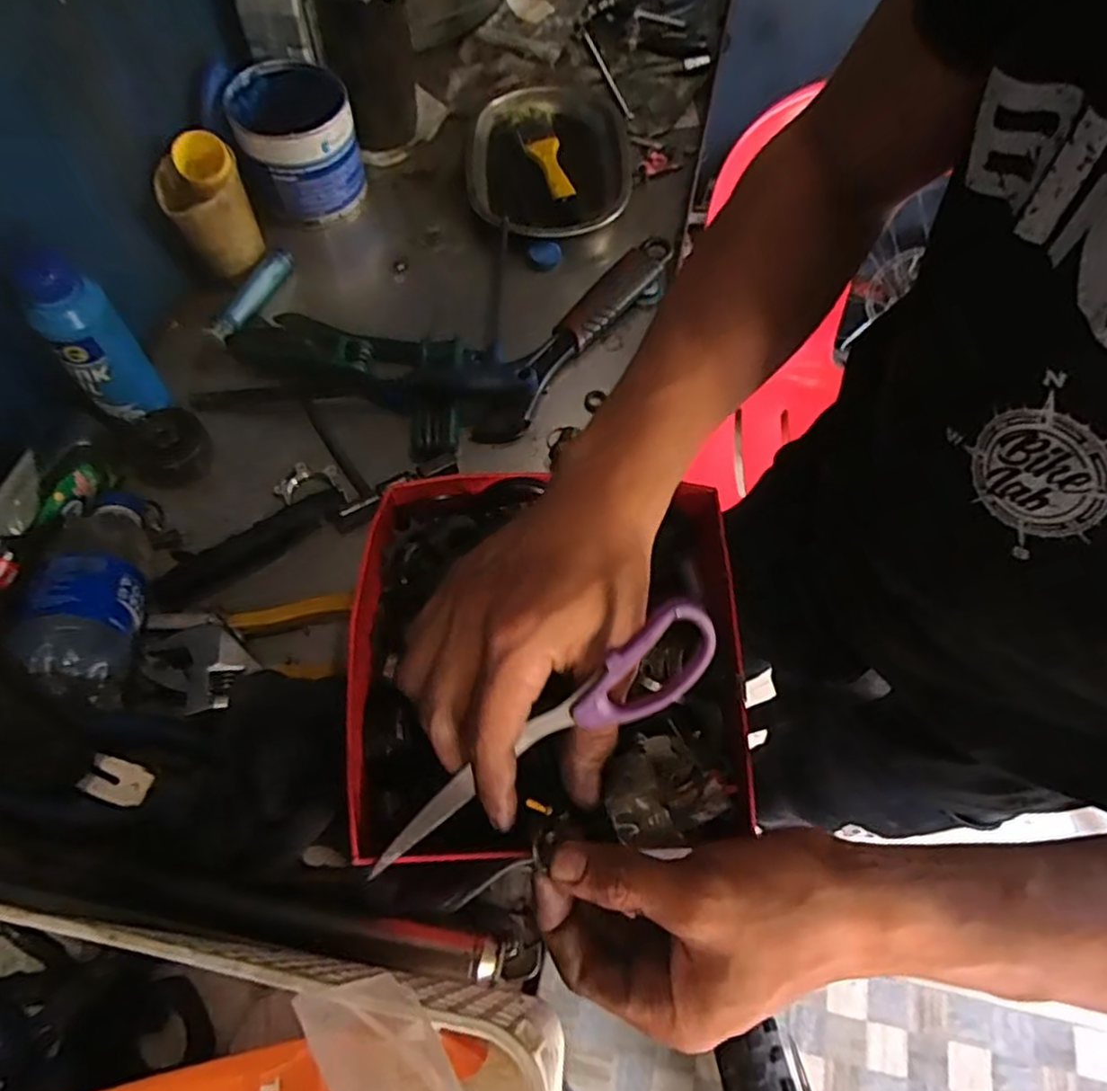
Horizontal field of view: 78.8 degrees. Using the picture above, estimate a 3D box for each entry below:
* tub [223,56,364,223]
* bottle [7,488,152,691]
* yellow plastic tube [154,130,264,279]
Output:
[{"bbox_3d":[-0.229,-0.366,0.611,0.097,0.087,0.102,0,66,-1],"label":"tub"},{"bbox_3d":[-0.295,0.021,0.441,0.053,0.060,0.171,-13,43,-7],"label":"bottle"},{"bbox_3d":[-0.281,-0.276,0.560,0.064,0.096,0.057,-28,70,-13],"label":"yellow plastic tube"}]

